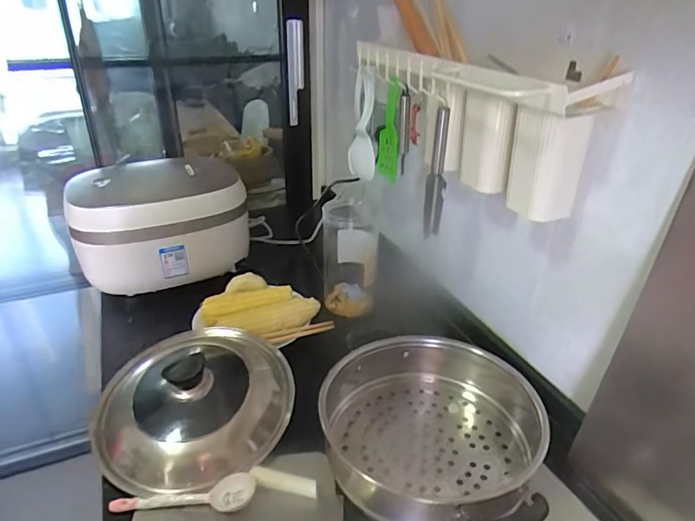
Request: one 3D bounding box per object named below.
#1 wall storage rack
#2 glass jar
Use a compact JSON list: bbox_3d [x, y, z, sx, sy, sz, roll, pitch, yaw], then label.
[{"bbox_3d":[0.150,-0.196,0.681,0.109,0.154,0.411,-13,32,-23],"label":"wall storage rack"},{"bbox_3d":[0.006,-0.005,0.903,0.096,0.181,0.113,0,29,-1],"label":"glass jar"}]

